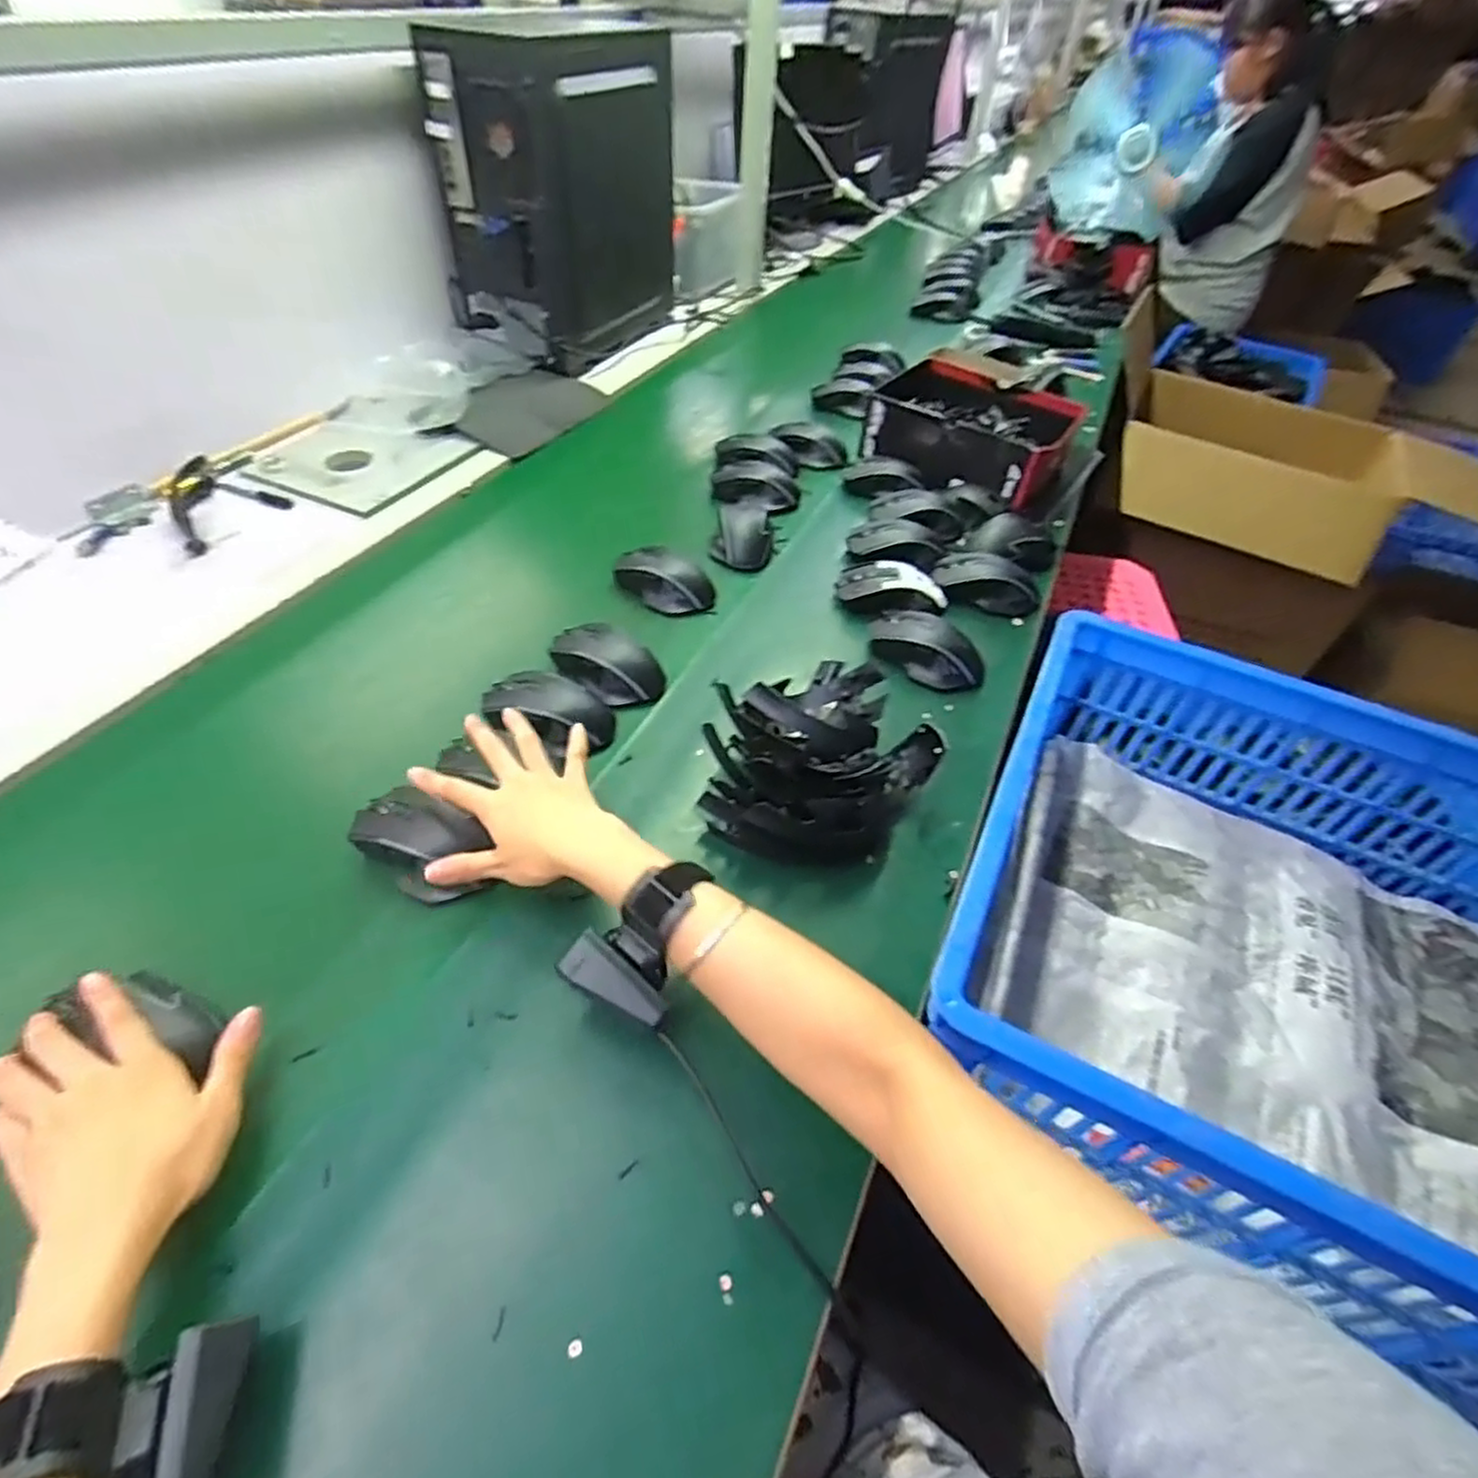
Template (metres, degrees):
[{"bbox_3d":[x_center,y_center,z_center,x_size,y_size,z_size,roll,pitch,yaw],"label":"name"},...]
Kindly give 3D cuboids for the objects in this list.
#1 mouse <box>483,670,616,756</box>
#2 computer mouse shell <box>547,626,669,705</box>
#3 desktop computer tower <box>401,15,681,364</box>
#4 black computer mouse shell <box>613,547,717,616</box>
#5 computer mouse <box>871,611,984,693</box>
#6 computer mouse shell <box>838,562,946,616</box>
[{"bbox_3d":[-0.165,-0.025,0.639,0.108,0.037,0.076,29,50,20],"label":"mouse"},{"bbox_3d":[-0.123,-0.072,0.691,0.112,0.033,0.076,29,50,21],"label":"computer mouse shell"},{"bbox_3d":[-0.268,-0.801,1.114,0.194,0.393,0.371,21,48,14],"label":"desktop computer tower"},{"bbox_3d":[-0.076,-0.174,0.790,0.112,0.031,0.067,29,50,21],"label":"black computer mouse shell"},{"bbox_3d":[0.186,-0.089,0.725,0.071,0.031,0.115,-33,57,-31],"label":"computer mouse"},{"bbox_3d":[0.163,-0.156,0.777,0.116,0.027,0.069,10,46,3],"label":"computer mouse shell"}]

